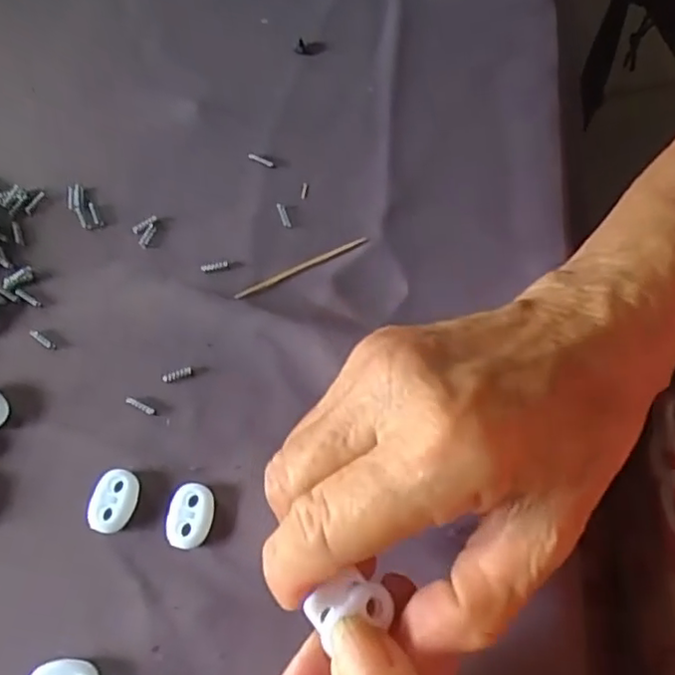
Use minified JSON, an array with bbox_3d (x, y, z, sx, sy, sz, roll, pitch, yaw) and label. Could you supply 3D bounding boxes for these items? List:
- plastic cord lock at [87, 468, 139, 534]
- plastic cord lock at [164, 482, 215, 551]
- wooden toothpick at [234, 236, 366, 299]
[{"bbox_3d":[-0.082,0.060,0.235,0.015,0.006,0.022,15,66,8],"label":"plastic cord lock"},{"bbox_3d":[-0.053,0.064,0.233,0.015,0.006,0.023,8,65,5],"label":"plastic cord lock"},{"bbox_3d":[-0.015,-0.030,0.272,0.061,0.004,0.004,-24,66,-9],"label":"wooden toothpick"}]

